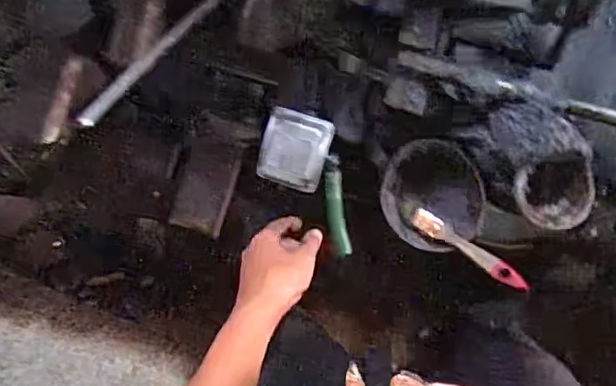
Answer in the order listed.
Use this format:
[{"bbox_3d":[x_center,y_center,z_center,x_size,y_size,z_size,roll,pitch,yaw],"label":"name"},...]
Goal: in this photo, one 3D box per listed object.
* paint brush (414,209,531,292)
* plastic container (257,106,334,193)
[{"bbox_3d":[0.181,0.064,0.648,0.145,0.011,0.022,36,95,26],"label":"paint brush"},{"bbox_3d":[-0.016,-0.050,0.672,0.076,0.034,0.085,17,93,4],"label":"plastic container"}]

